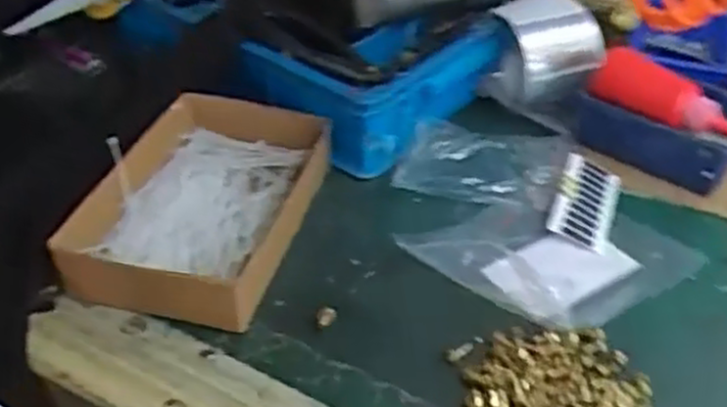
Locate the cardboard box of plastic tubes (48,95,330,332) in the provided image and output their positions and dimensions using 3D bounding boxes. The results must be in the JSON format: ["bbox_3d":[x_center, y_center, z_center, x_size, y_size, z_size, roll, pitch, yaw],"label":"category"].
[{"bbox_3d":[-0.121,-0.010,0.601,0.153,0.044,0.210,10,40,11],"label":"cardboard box of plastic tubes"}]

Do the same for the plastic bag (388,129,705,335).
[{"bbox_3d":[0.121,0.004,0.615,0.193,0.035,0.233,-21,44,-24],"label":"plastic bag"}]

